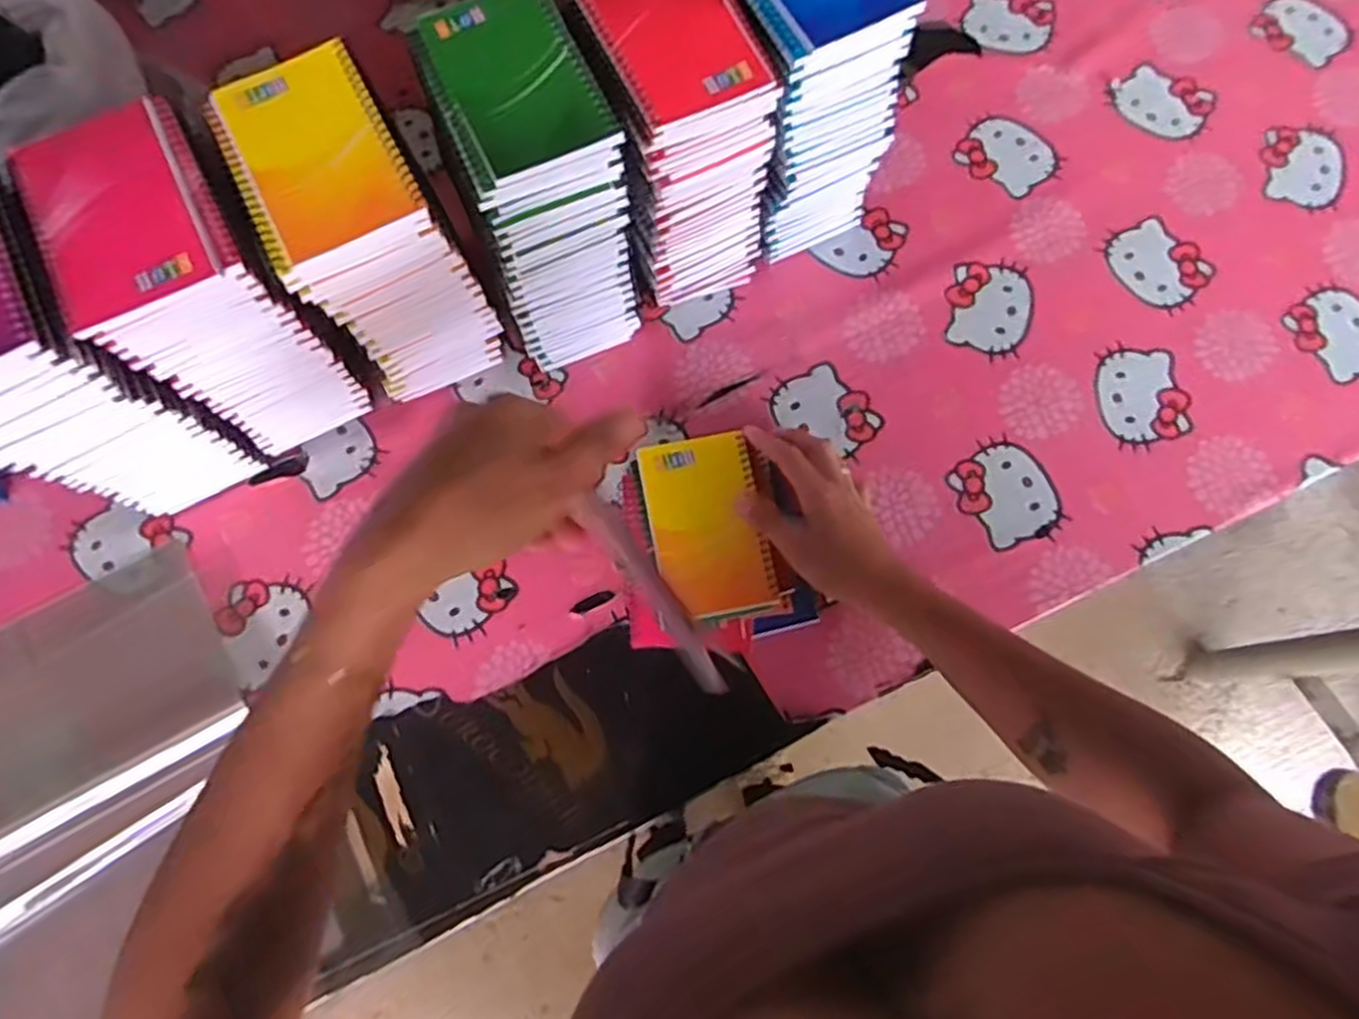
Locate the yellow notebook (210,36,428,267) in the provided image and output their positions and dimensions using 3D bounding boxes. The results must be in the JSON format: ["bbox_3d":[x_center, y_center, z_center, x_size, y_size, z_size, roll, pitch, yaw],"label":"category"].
[{"bbox_3d":[-0.207,-0.207,0.453,0.082,0.008,0.124,-28,76,-7],"label":"yellow notebook"}]

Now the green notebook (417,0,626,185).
[{"bbox_3d":[-0.096,-0.258,0.466,0.079,0.011,0.128,-24,76,-6],"label":"green notebook"}]

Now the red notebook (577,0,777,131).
[{"bbox_3d":[-0.006,-0.295,0.478,0.086,0.008,0.128,-26,76,-6],"label":"red notebook"}]

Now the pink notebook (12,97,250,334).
[{"bbox_3d":[-0.309,-0.167,0.436,0.091,0.010,0.124,-29,76,-7],"label":"pink notebook"}]

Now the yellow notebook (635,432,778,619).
[{"bbox_3d":[0.021,0.009,0.574,0.079,0.005,0.128,-14,75,-3],"label":"yellow notebook"}]

